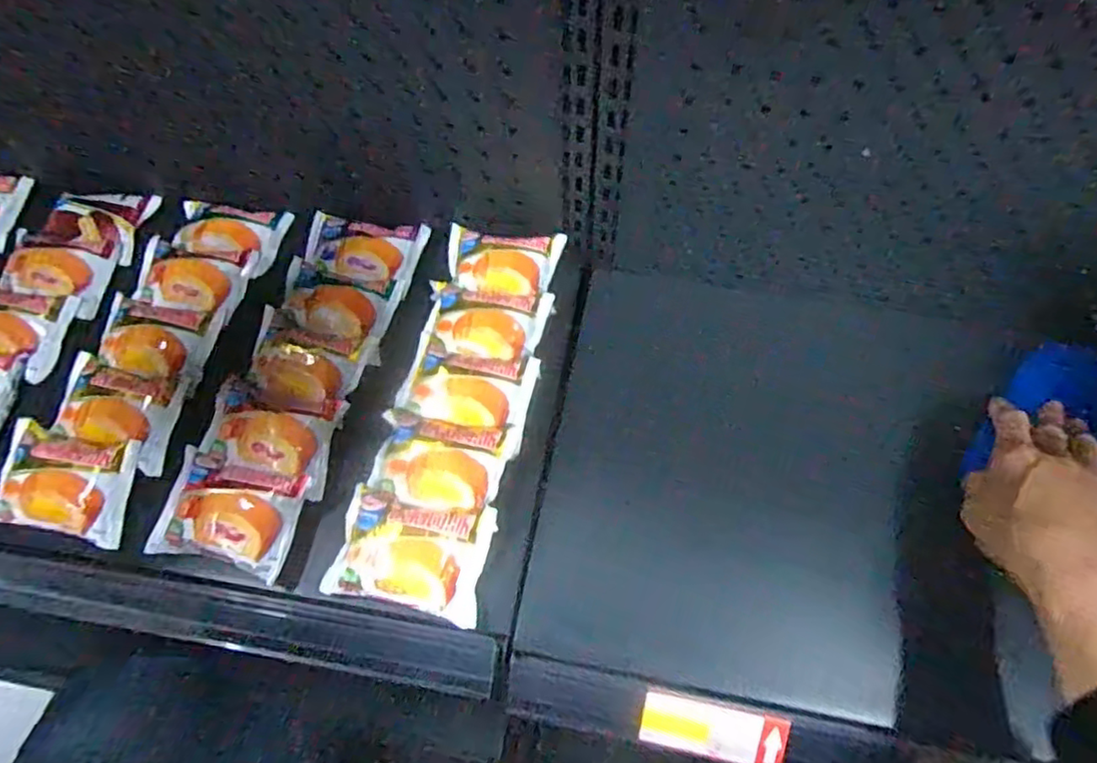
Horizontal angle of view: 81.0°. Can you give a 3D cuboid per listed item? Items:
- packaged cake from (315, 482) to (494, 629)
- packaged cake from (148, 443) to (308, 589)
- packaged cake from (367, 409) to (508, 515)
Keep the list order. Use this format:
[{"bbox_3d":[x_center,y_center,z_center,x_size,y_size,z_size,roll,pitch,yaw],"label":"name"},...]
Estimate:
[{"bbox_3d":[-0.096,0.122,0.450,0.107,0.047,0.075,9,61,6],"label":"packaged cake"},{"bbox_3d":[-0.228,0.092,0.454,0.095,0.031,0.069,13,61,8],"label":"packaged cake"},{"bbox_3d":[-0.082,0.061,0.475,0.096,0.033,0.069,10,61,7],"label":"packaged cake"}]

